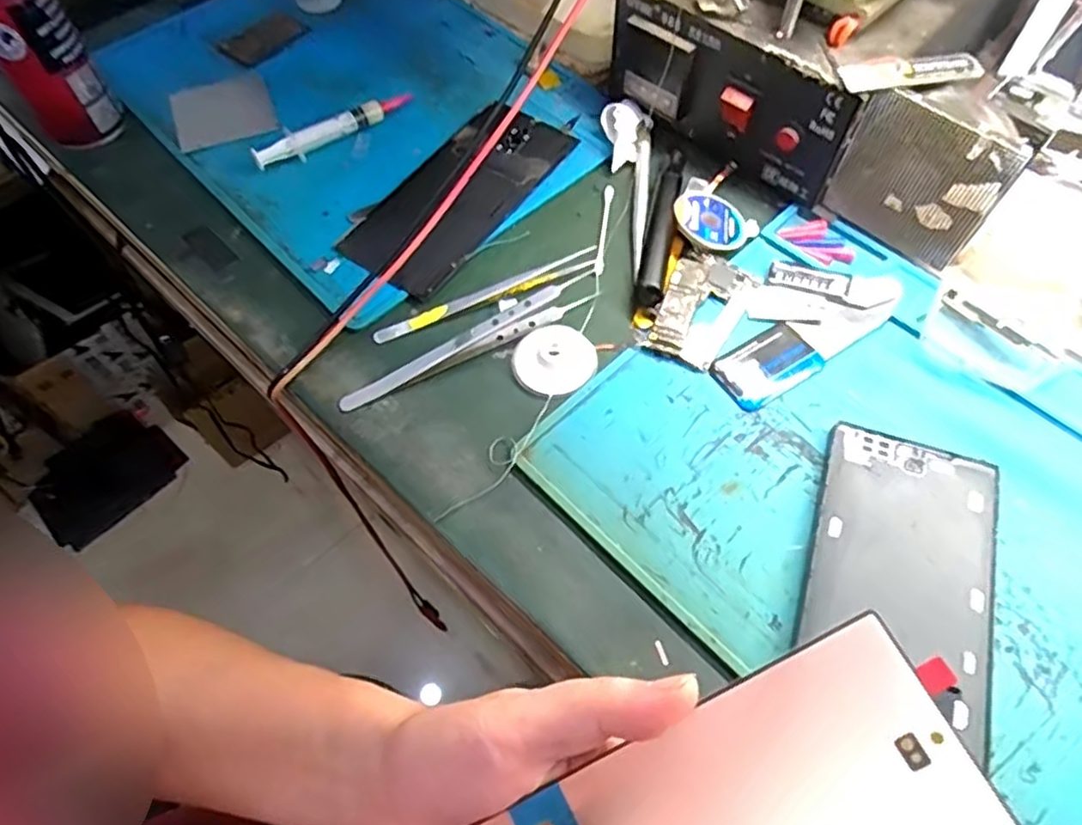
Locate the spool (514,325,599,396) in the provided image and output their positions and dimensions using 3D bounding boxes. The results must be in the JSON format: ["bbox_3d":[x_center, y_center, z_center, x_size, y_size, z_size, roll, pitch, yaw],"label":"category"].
[{"bbox_3d":[0.006,-0.029,0.365,0.042,0.007,0.043,-1,60,2],"label":"spool"}]

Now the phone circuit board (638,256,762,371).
[{"bbox_3d":[0.089,-0.059,0.377,0.044,0.008,0.072,24,64,16],"label":"phone circuit board"}]

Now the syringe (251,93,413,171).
[{"bbox_3d":[-0.139,-0.192,0.457,0.113,0.015,0.025,-26,62,-12],"label":"syringe"}]

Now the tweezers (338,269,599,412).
[{"bbox_3d":[-0.040,-0.041,0.367,0.149,0.016,0.017,-24,62,-11],"label":"tweezers"}]

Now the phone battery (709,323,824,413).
[{"bbox_3d":[0.121,-0.026,0.359,0.054,0.004,0.035,-29,63,-13],"label":"phone battery"}]

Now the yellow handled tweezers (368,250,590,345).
[{"bbox_3d":[-0.030,-0.067,0.387,0.134,0.005,0.012,-22,62,-10],"label":"yellow handled tweezers"}]

